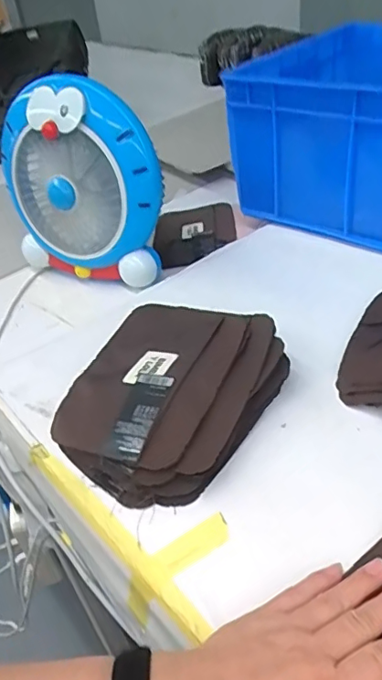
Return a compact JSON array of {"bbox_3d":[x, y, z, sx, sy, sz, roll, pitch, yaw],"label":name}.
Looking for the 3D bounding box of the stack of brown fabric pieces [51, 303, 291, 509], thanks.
[{"bbox_3d":[-0.022,0.046,0.518,0.180,0.047,0.222,22,46,32],"label":"stack of brown fabric pieces"}]

